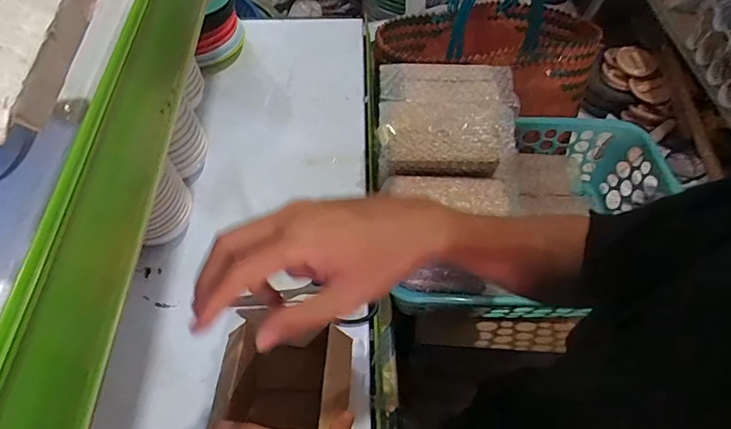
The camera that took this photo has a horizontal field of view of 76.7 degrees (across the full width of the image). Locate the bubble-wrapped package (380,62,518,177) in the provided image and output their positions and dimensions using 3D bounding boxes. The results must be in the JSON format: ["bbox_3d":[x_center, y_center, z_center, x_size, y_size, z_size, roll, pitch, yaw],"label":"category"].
[{"bbox_3d":[0.108,-0.136,0.584,0.173,0.039,0.186,1,56,0],"label":"bubble-wrapped package"}]

